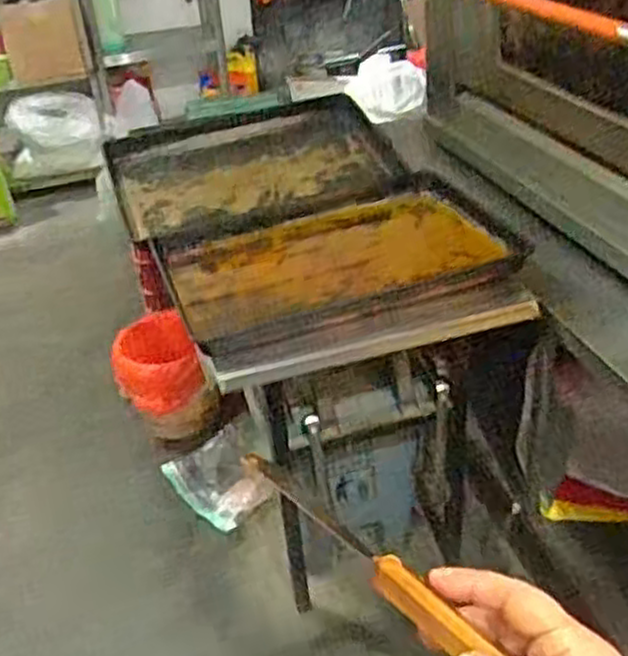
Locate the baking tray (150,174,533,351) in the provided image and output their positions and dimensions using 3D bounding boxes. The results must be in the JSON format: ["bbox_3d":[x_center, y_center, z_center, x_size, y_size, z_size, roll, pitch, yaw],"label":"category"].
[{"bbox_3d":[0.045,-0.141,1.420,0.623,0.067,0.451,-16,35,-15],"label":"baking tray"}]

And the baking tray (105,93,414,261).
[{"bbox_3d":[-0.129,-0.372,1.736,0.631,0.029,0.492,-18,45,-19],"label":"baking tray"}]

